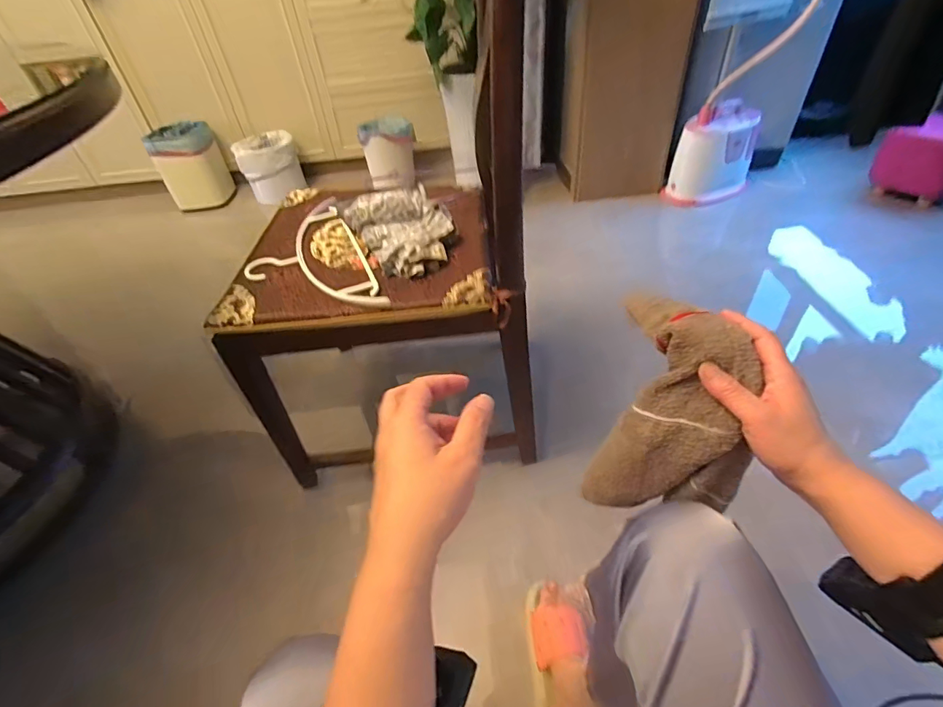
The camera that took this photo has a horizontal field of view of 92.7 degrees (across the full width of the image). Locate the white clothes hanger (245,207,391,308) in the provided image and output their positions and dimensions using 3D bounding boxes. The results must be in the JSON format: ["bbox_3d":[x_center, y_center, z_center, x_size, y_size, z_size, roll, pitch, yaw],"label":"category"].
[{"bbox_3d":[-0.282,-0.152,0.772,0.190,0.017,0.345,-21,45,-15],"label":"white clothes hanger"}]

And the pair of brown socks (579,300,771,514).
[{"bbox_3d":[0.184,0.063,0.425,0.126,0.213,0.081,7,45,14],"label":"pair of brown socks"}]

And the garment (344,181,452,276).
[{"bbox_3d":[-0.115,-0.223,0.770,0.152,0.077,0.205,-25,46,-18],"label":"garment"}]

